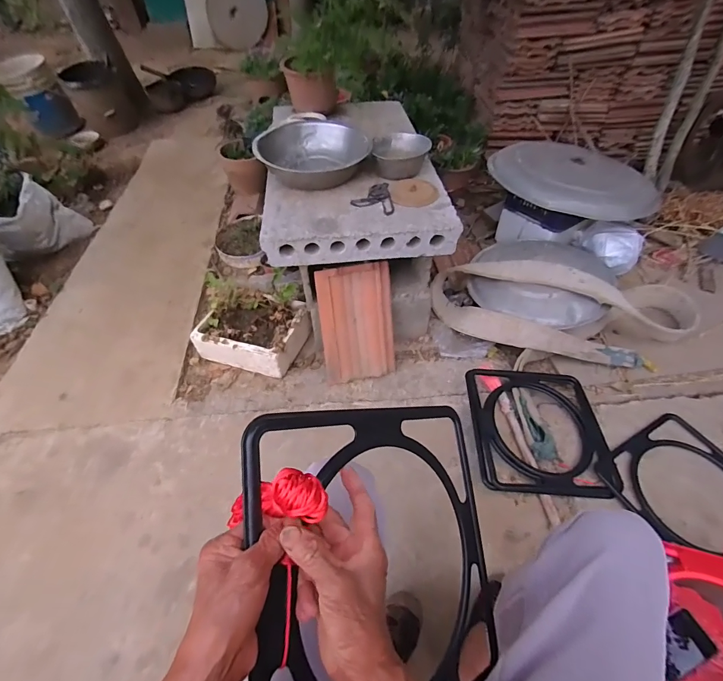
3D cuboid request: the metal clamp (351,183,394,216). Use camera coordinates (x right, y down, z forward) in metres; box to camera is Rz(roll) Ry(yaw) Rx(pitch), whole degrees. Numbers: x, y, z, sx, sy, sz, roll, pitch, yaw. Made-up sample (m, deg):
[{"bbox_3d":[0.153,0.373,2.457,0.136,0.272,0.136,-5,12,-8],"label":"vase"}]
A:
[{"bbox_3d":[0.048,-0.379,1.008,0.112,0.012,0.121,19,54,17],"label":"metal clamp"}]

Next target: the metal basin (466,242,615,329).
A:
[{"bbox_3d":[0.603,-0.215,1.297,0.431,0.108,0.431,-1,50,1],"label":"metal basin"}]

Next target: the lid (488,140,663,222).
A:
[{"bbox_3d":[0.765,-0.602,1.389,0.430,0.086,0.531,-26,54,-19],"label":"lid"}]

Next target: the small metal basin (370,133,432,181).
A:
[{"bbox_3d":[0.110,-0.515,1.066,0.158,0.067,0.139,4,51,5],"label":"small metal basin"}]

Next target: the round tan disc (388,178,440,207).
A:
[{"bbox_3d":[0.136,-0.398,1.021,0.127,0.012,0.125,-1,50,1],"label":"round tan disc"}]

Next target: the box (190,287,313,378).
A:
[{"bbox_3d":[-0.337,-0.040,1.194,0.306,0.124,0.251,12,52,11],"label":"box"}]

